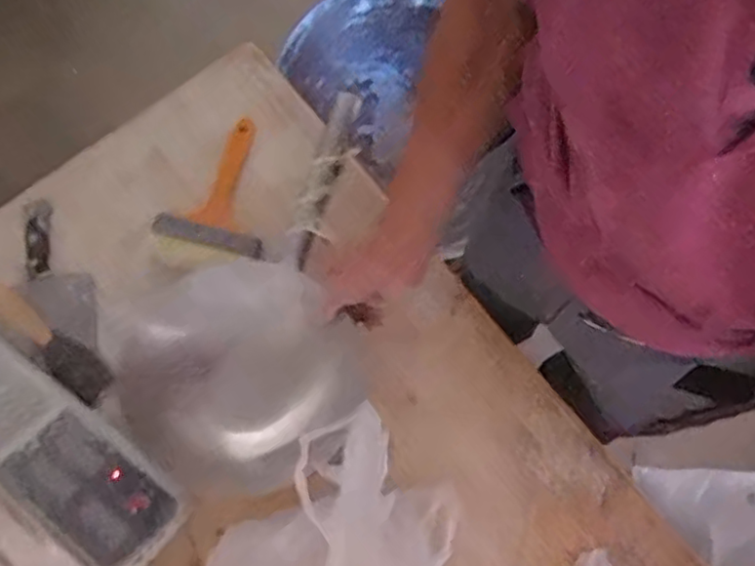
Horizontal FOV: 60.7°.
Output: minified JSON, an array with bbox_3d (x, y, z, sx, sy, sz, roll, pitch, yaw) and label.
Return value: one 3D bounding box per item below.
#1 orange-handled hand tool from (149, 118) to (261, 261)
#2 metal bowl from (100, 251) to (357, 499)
[{"bbox_3d":[-0.188,-0.125,0.803,0.127,0.029,0.174,13,76,3],"label":"orange-handled hand tool"},{"bbox_3d":[-0.153,0.092,0.676,0.232,0.095,0.235,0,76,0],"label":"metal bowl"}]

